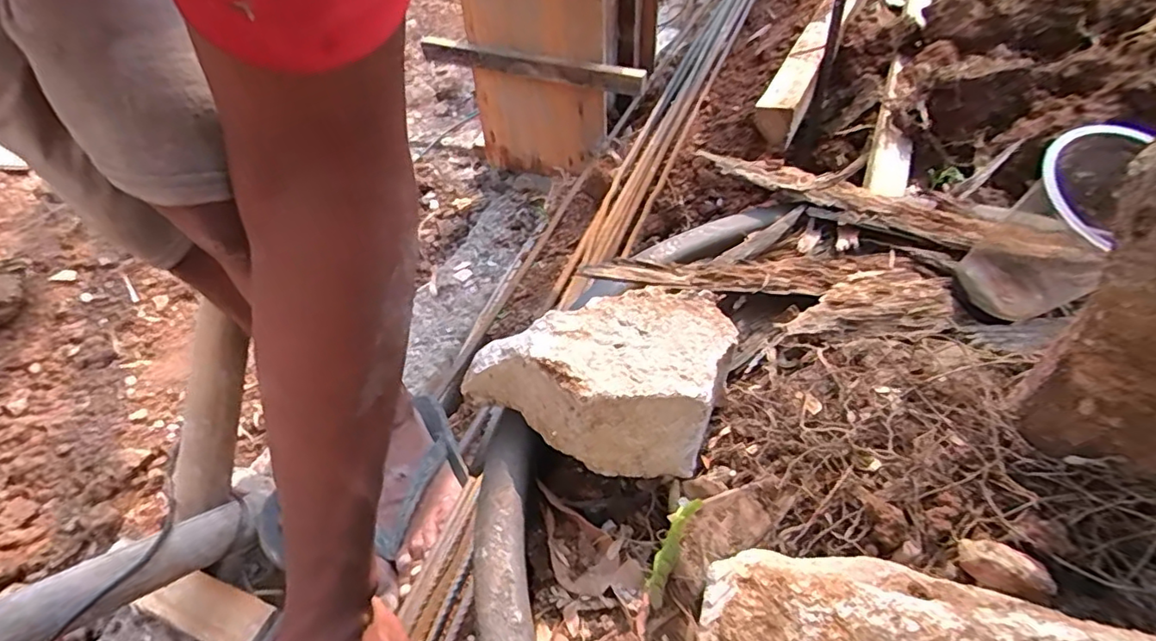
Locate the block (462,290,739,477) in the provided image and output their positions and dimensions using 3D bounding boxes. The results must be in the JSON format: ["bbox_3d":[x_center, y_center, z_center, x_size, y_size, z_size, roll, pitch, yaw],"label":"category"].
[{"bbox_3d":[0.024,0.026,0.345,0.127,0.058,0.129,23,36,25],"label":"block"}]

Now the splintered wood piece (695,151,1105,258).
[{"bbox_3d":[0.236,-0.097,0.468,0.280,0.017,0.043,20,51,21],"label":"splintered wood piece"}]

